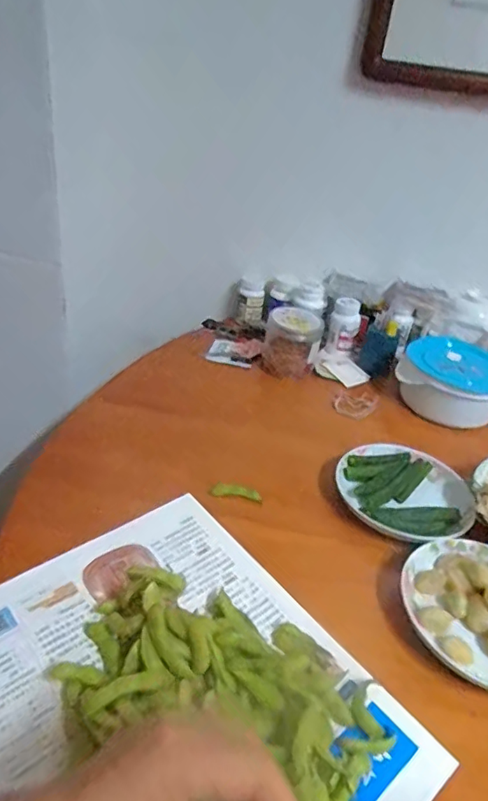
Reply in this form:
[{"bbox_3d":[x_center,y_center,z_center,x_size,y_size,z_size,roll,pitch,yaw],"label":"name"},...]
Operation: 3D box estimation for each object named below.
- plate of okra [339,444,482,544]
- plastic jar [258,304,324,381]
[{"bbox_3d":[0.185,0.104,0.608,0.147,0.029,0.149,6,33,-4],"label":"plate of okra"},{"bbox_3d":[0.072,-0.087,0.820,0.089,0.089,0.079,8,33,5],"label":"plastic jar"}]

